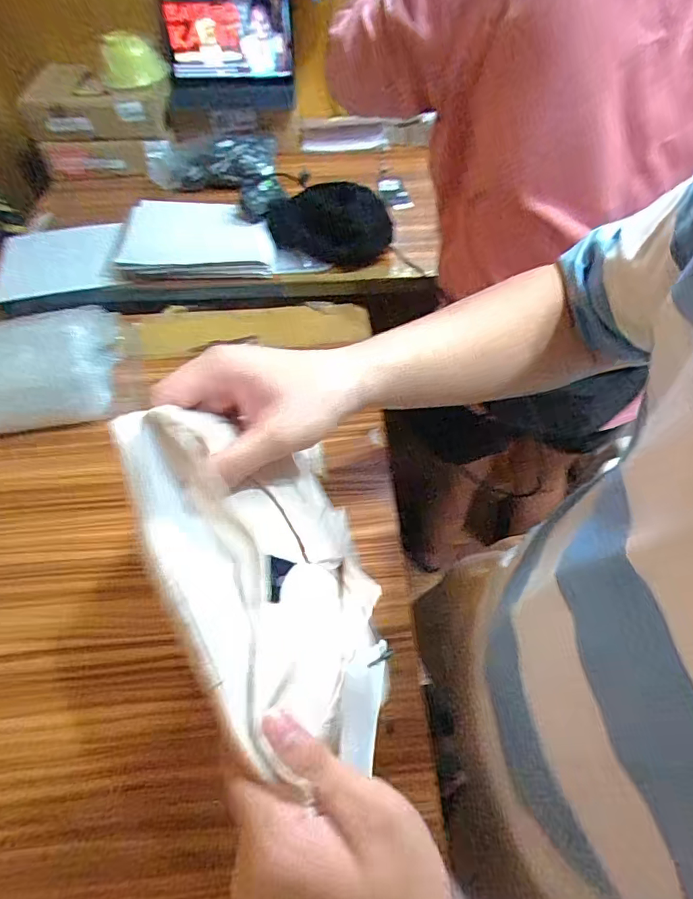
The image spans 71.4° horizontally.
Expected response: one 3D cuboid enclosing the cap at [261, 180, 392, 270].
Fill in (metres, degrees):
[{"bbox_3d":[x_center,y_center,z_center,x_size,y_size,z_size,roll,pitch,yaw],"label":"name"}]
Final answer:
[{"bbox_3d":[-0.033,-0.435,0.923,0.225,0.069,0.225,0,54,0],"label":"cap"}]

